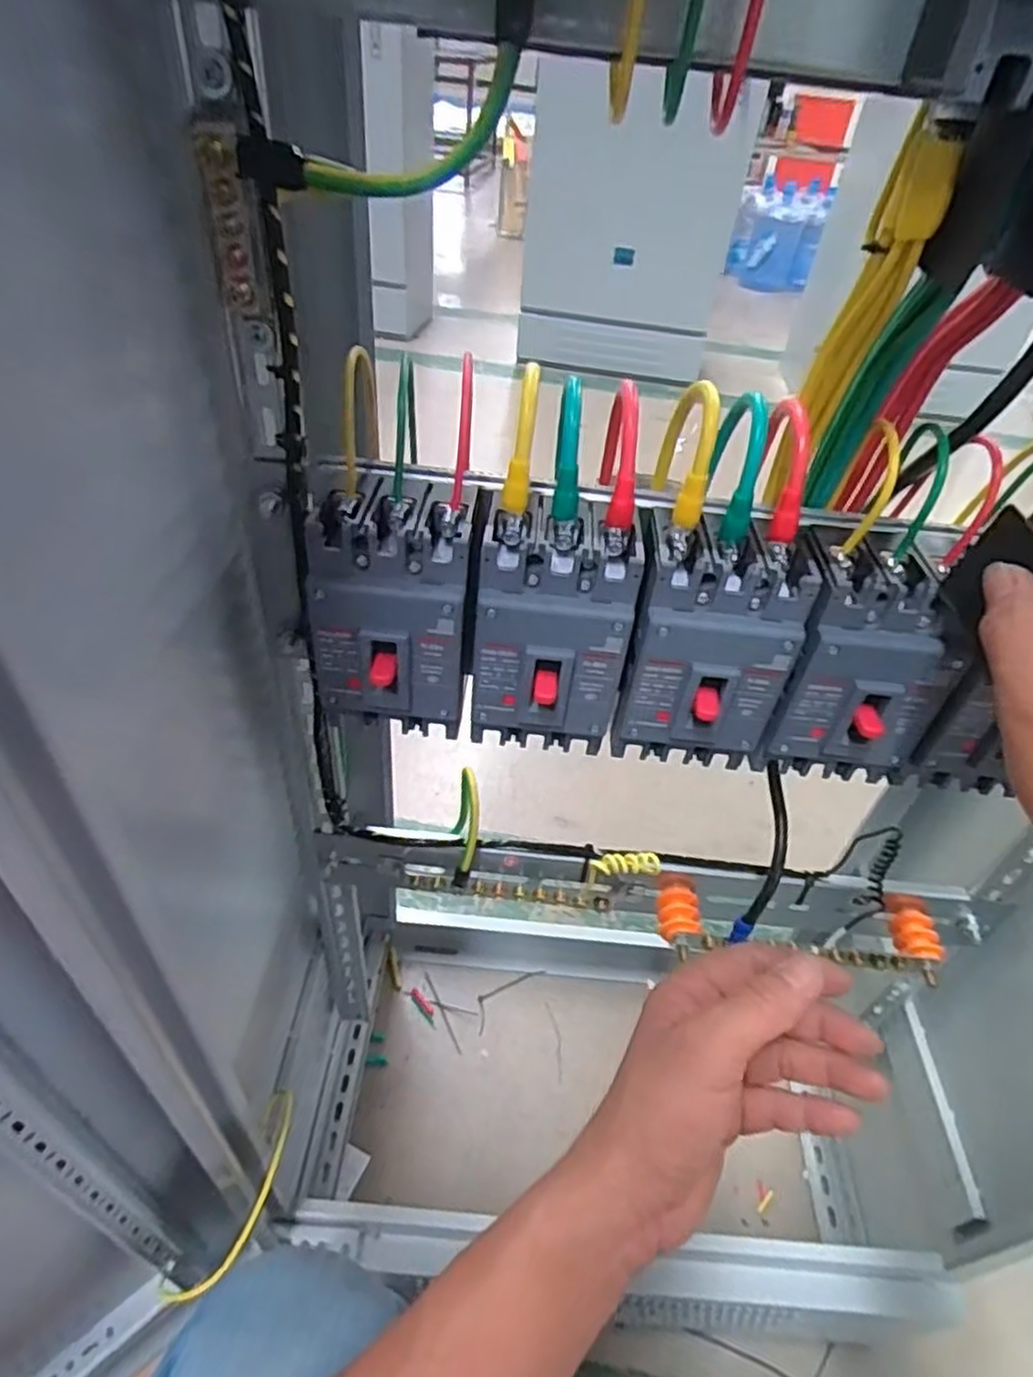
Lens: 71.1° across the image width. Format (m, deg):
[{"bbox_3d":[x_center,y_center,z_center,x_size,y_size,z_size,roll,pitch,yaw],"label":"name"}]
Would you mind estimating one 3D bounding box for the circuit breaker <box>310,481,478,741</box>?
[{"bbox_3d":[-0.066,-0.045,0.379,0.085,0.107,0.083,4,43,-4],"label":"circuit breaker"}]

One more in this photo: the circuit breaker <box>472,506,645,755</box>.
[{"bbox_3d":[0.017,-0.026,0.380,0.076,0.119,0.070,5,43,-3],"label":"circuit breaker"}]

